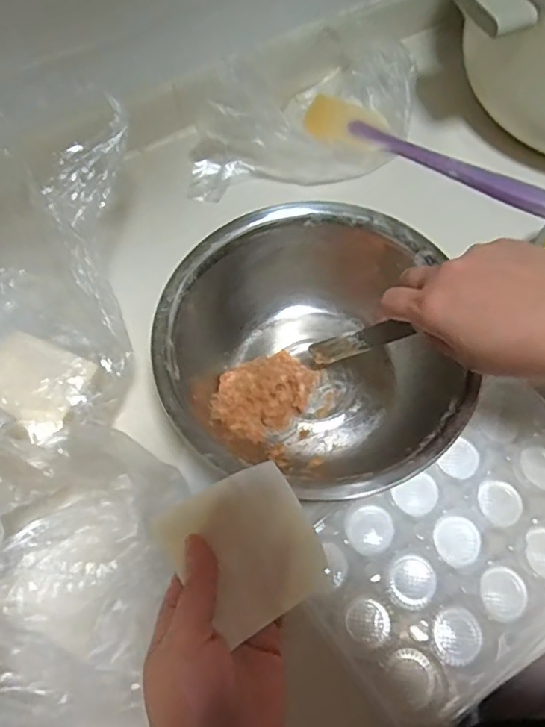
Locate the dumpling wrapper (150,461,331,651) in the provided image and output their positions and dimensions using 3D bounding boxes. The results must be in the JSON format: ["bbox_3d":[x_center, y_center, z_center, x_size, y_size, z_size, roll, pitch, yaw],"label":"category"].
[{"bbox_3d":[-0.014,0.102,0.304,0.074,0.006,0.079,-29,86,-11],"label":"dumpling wrapper"}]

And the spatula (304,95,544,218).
[{"bbox_3d":[0.147,-0.201,0.517,0.249,0.021,0.054,26,67,12],"label":"spatula"}]

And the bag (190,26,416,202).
[{"bbox_3d":[0.031,-0.233,0.499,0.139,0.078,0.225,40,71,17],"label":"bag"}]

